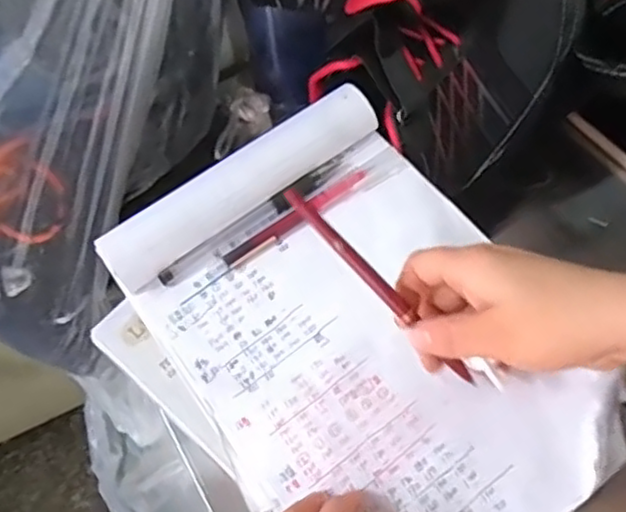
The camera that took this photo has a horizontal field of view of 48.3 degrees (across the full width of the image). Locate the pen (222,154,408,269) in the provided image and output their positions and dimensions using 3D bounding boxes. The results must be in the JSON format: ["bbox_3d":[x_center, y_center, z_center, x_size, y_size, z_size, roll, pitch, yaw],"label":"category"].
[{"bbox_3d":[0.001,-0.032,0.437,0.129,0.008,0.014,-32,67,-11],"label":"pen"}]

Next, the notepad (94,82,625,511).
[{"bbox_3d":[0.024,0.043,0.391,0.190,0.033,0.268,-32,67,-11],"label":"notepad"}]

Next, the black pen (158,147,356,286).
[{"bbox_3d":[-0.032,-0.027,0.438,0.146,0.015,0.015,-35,68,-12],"label":"black pen"}]

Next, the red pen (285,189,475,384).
[{"bbox_3d":[0.036,0.017,0.368,0.141,0.006,0.008,46,73,-8],"label":"red pen"}]

